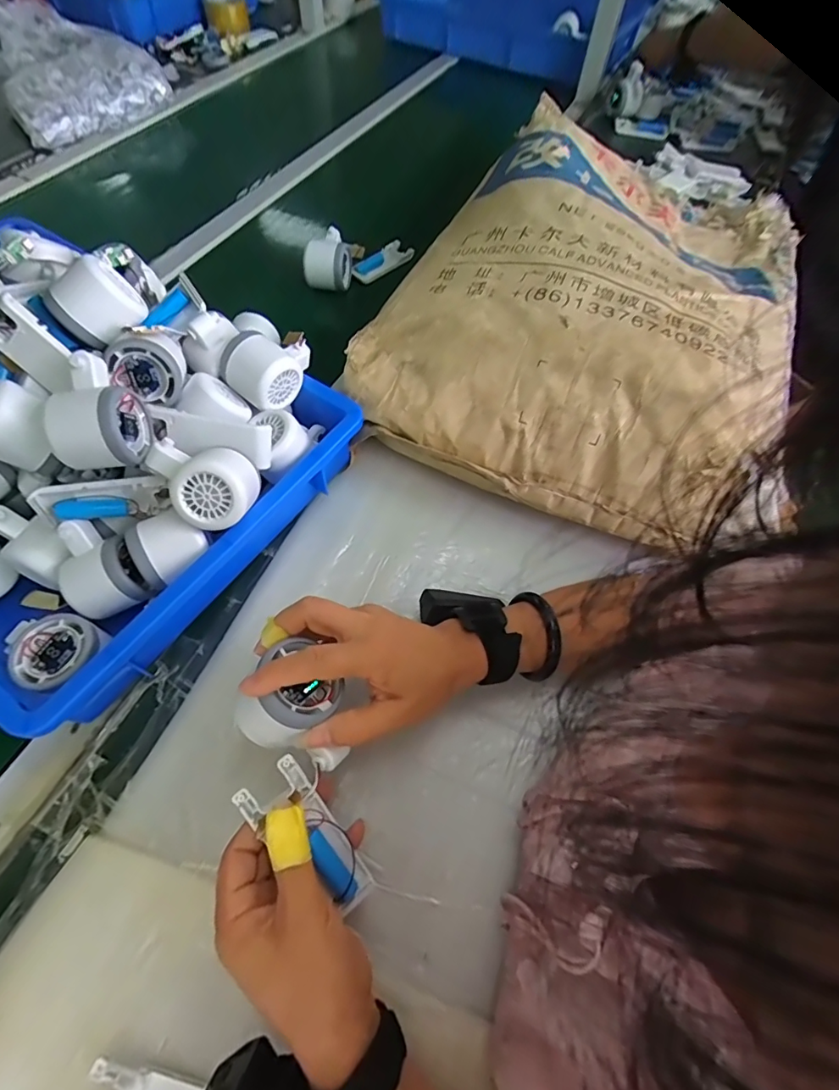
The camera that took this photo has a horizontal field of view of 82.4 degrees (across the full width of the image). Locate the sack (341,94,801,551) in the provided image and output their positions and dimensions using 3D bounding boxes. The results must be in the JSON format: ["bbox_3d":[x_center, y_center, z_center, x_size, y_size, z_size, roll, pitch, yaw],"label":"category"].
[{"bbox_3d":[0.240,-0.310,0.562,0.425,0.112,0.635,24,62,10],"label":"sack"}]

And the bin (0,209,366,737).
[{"bbox_3d":[-0.323,-0.110,0.428,0.414,0.159,0.364,32,63,14],"label":"bin"}]

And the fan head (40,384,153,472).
[{"bbox_3d":[-0.245,-0.092,0.365,0.055,0.047,0.064,-4,61,-6],"label":"fan head"}]

